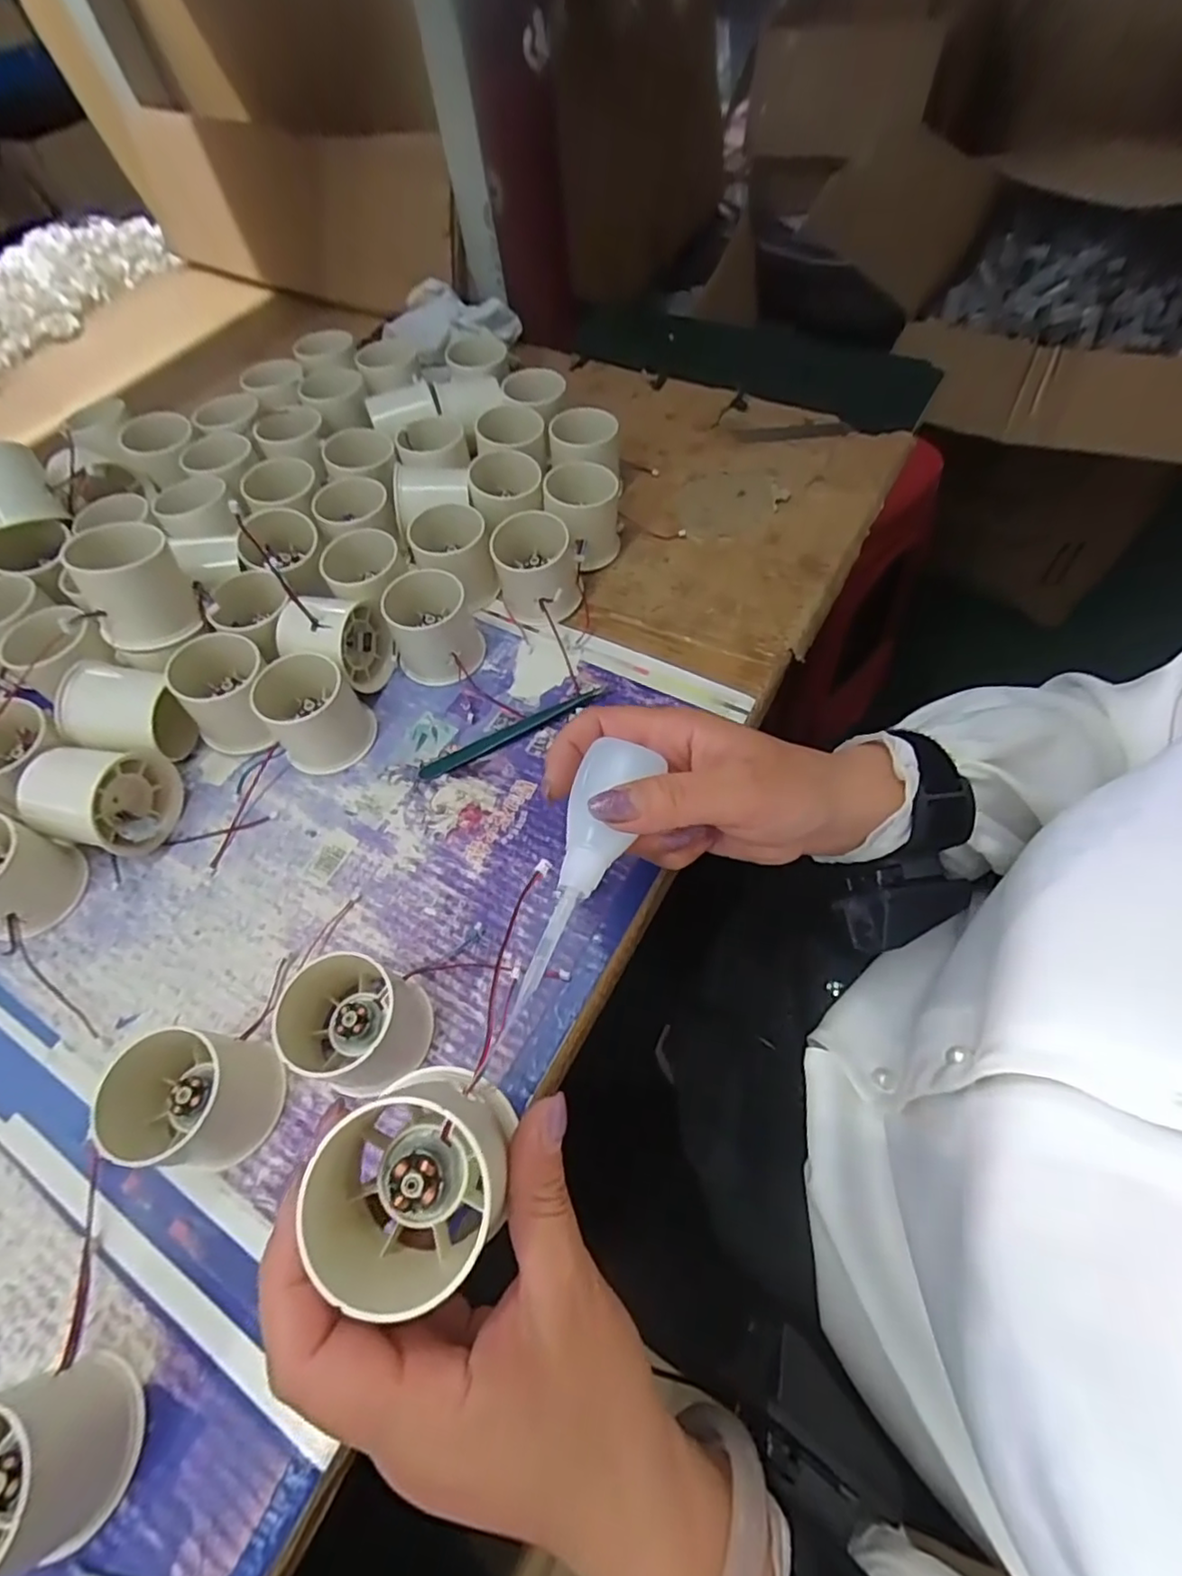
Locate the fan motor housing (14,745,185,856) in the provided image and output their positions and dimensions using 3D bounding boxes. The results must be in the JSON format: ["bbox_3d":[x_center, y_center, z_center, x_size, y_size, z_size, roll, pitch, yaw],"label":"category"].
[{"bbox_3d":[-0.272,0.009,0.350,0.059,0.047,0.055,-1,61,3],"label":"fan motor housing"}]

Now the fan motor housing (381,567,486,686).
[{"bbox_3d":[-0.100,-0.101,0.399,0.054,0.049,0.055,-1,61,3],"label":"fan motor housing"}]

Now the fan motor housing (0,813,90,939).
[{"bbox_3d":[-0.311,0.045,0.328,0.052,0.050,0.053,16,63,12],"label":"fan motor housing"}]

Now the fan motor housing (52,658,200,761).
[{"bbox_3d":[-0.268,-0.041,0.372,0.059,0.053,0.052,1,61,4],"label":"fan motor housing"}]

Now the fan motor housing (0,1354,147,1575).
[{"bbox_3d":[-0.201,0.239,0.214,0.059,0.052,0.052,-21,62,-8],"label":"fan motor housing"}]

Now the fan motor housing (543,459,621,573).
[{"bbox_3d":[-0.005,-0.191,0.440,0.050,0.054,0.050,-3,61,2],"label":"fan motor housing"}]

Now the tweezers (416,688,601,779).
[{"bbox_3d":[-0.046,-0.035,0.383,0.122,0.005,0.012,-25,62,-10],"label":"tweezers"}]

